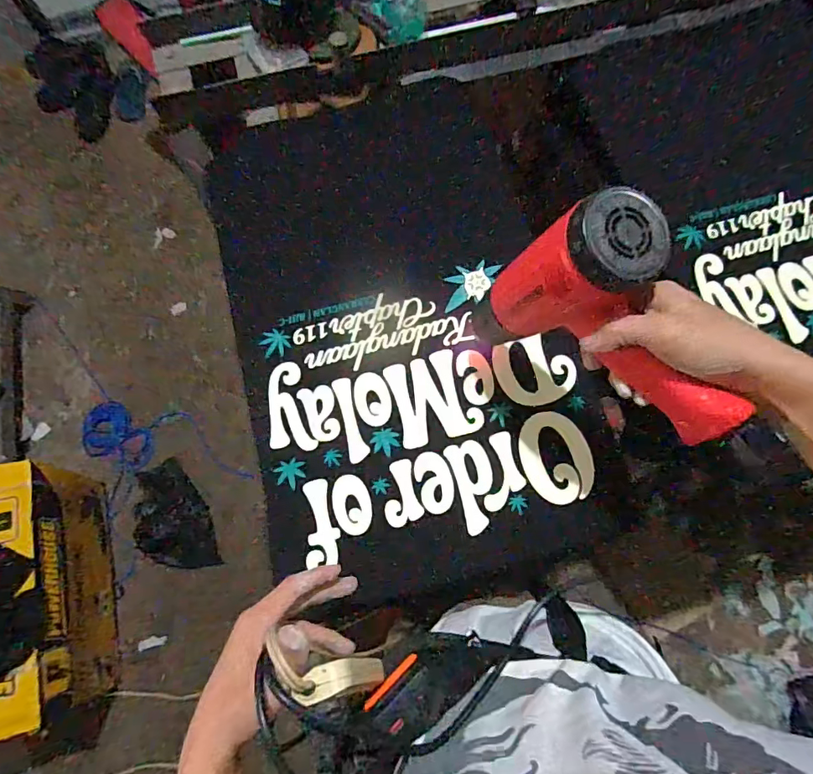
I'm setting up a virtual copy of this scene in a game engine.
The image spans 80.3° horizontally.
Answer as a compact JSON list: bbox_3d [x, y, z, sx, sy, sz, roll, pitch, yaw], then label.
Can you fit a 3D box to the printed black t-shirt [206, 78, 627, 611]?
[{"bbox_3d":[-0.017,-0.103,0.618,0.392,0.065,0.667,-14,77,-4],"label":"printed black t-shirt"}]

